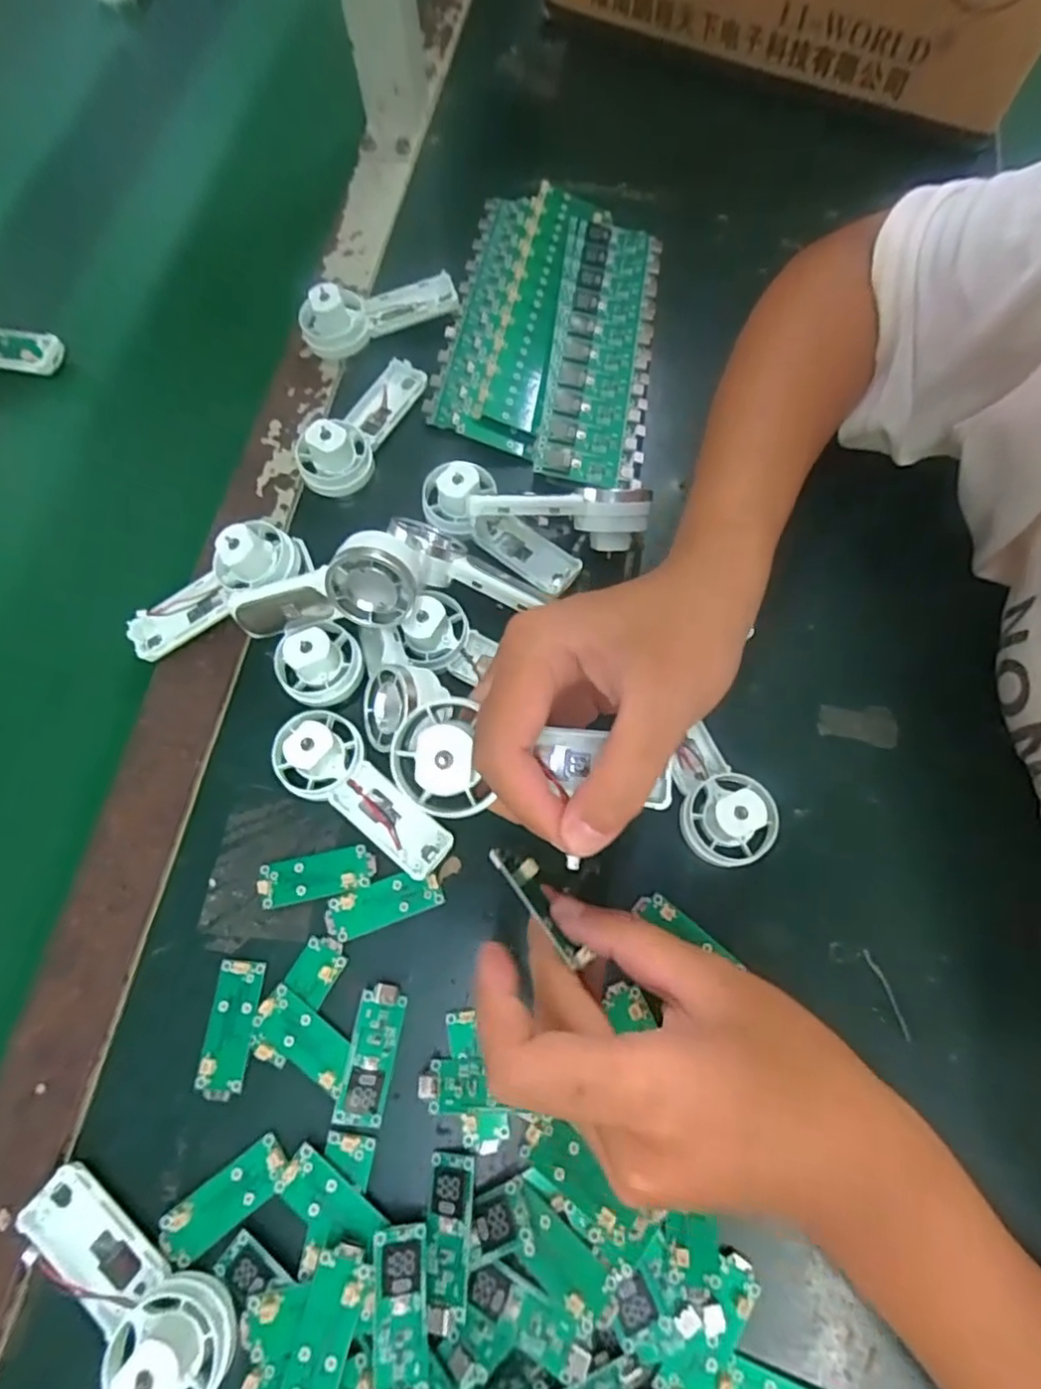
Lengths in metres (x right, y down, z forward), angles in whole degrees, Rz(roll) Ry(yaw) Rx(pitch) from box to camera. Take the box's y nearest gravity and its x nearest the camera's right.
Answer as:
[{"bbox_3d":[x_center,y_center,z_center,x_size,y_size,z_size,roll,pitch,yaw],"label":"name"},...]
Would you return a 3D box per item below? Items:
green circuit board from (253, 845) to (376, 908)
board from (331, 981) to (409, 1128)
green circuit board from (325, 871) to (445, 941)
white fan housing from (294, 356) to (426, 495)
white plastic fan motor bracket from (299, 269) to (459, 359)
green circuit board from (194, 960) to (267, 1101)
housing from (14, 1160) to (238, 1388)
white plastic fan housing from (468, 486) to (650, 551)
[{"bbox_3d":[-0.091,0.081,0.291,0.051,0.006,0.019,-11,71,-4],"label":"green circuit board"},{"bbox_3d":[-0.061,0.147,0.268,0.019,0.005,0.052,9,71,3],"label":"board"},{"bbox_3d":[-0.061,0.092,0.287,0.050,0.004,0.019,-19,71,-7],"label":"green circuit board"},{"bbox_3d":[-0.089,-0.152,0.359,0.039,0.032,0.094,23,72,8],"label":"white fan housing"},{"bbox_3d":[-0.084,-0.230,0.383,0.092,0.026,0.031,-22,72,-8],"label":"white plastic fan motor bracket"},{"bbox_3d":[-0.121,0.139,0.271,0.020,0.004,0.051,6,70,2],"label":"green circuit board"},{"bbox_3d":[-0.143,0.210,0.231,0.093,0.030,0.033,36,74,12],"label":"housing"},{"bbox_3d":[0.021,-0.090,0.330,0.086,0.040,0.024,5,70,2],"label":"white plastic fan housing"}]

